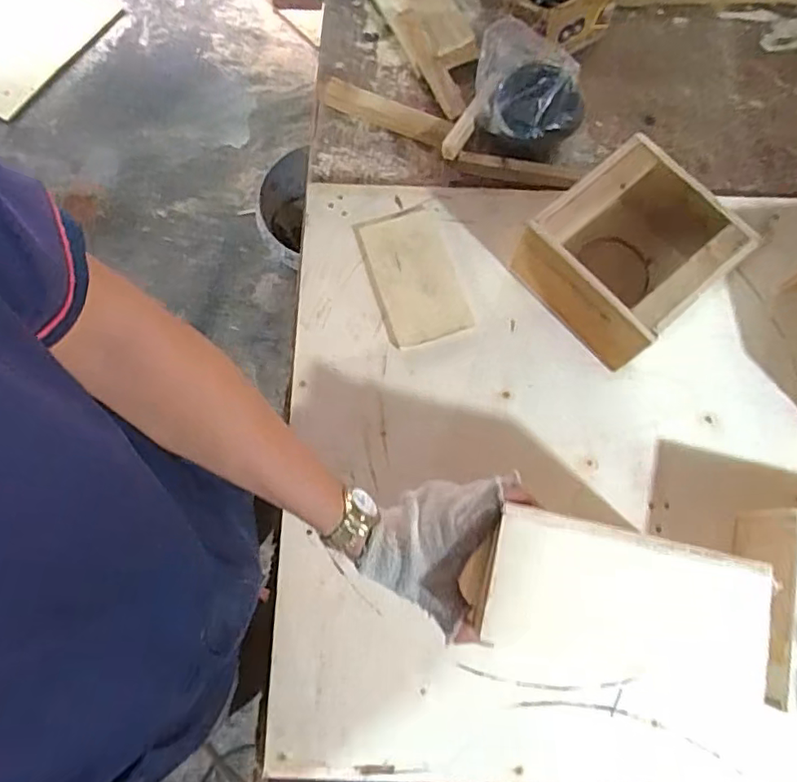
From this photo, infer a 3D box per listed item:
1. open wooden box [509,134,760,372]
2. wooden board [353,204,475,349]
[{"bbox_3d":[0.246,-0.150,0.613,0.172,0.109,0.165,-42,79,-10],"label":"open wooden box"},{"bbox_3d":[0.017,-0.135,0.655,0.098,0.013,0.165,-16,76,-4],"label":"wooden board"}]

